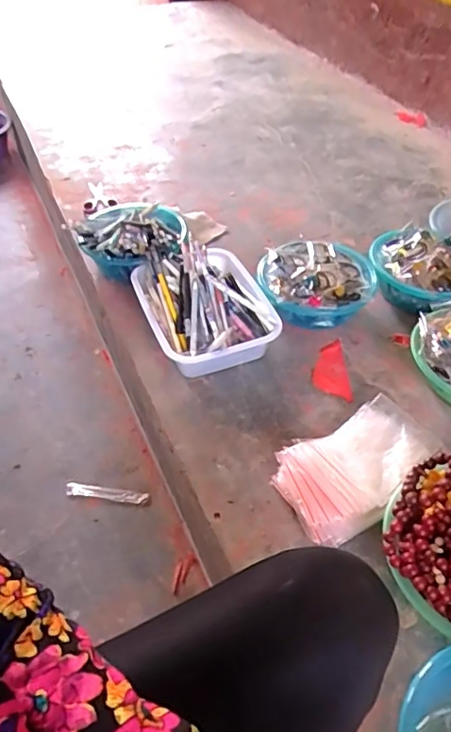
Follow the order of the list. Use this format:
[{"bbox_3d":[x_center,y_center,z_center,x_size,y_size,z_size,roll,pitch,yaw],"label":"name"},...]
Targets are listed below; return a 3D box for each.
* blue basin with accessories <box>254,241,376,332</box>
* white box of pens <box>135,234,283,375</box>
[{"bbox_3d":[0.172,-0.158,1.054,0.208,0.108,0.207,1,46,-1],"label":"blue basin with accessories"},{"bbox_3d":[-0.041,-0.114,1.003,0.219,0.120,0.295,-13,48,-15],"label":"white box of pens"}]

